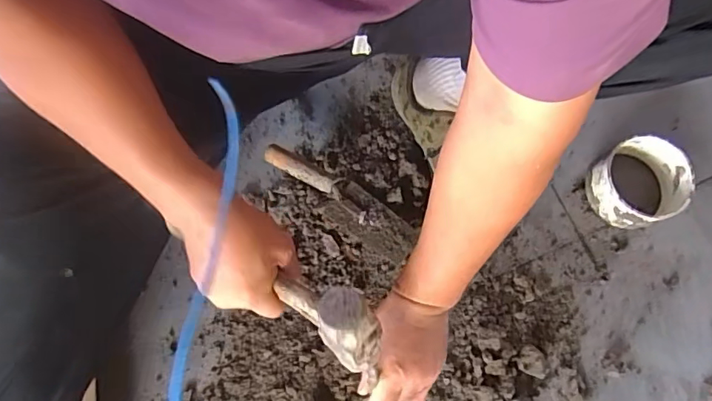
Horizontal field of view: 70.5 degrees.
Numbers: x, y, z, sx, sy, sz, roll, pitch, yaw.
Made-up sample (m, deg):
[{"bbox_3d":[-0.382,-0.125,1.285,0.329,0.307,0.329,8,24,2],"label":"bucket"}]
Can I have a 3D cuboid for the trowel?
[{"bbox_3d":[-0.018,-0.003,0.665,0.217,0.053,0.060,39,80,9],"label":"trowel"}]

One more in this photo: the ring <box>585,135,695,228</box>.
[{"bbox_3d":[0.374,-0.023,0.671,0.110,0.069,0.109,0,76,0],"label":"ring"}]

